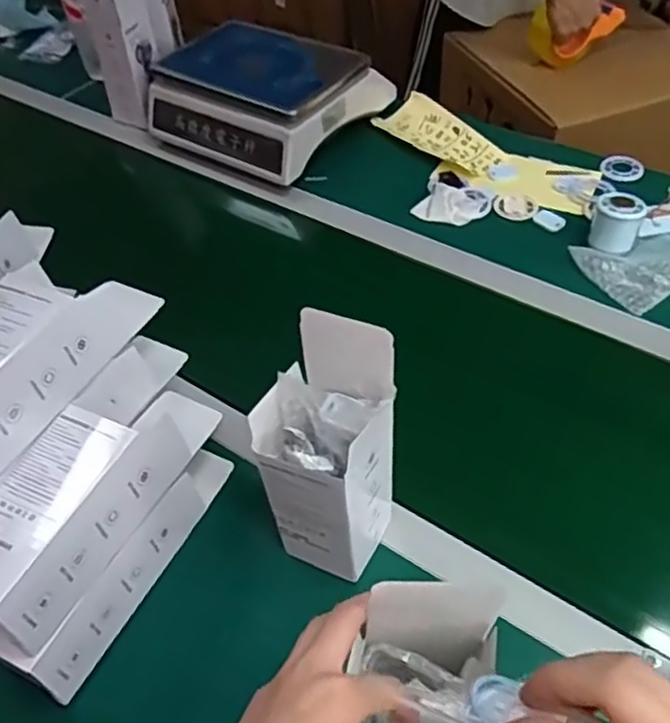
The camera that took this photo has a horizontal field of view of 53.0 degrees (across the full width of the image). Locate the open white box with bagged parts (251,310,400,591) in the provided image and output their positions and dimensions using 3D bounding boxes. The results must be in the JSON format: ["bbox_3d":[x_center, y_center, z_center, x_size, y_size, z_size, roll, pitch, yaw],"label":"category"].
[{"bbox_3d":[-0.003,0.074,0.527,0.088,0.217,0.095,22,55,22],"label":"open white box with bagged parts"}]

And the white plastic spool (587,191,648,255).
[{"bbox_3d":[0.342,-0.165,0.821,0.057,0.062,0.059,17,54,18],"label":"white plastic spool"}]

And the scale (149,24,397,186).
[{"bbox_3d":[-0.105,-0.414,1.037,0.282,0.117,0.264,27,57,25],"label":"scale"}]

